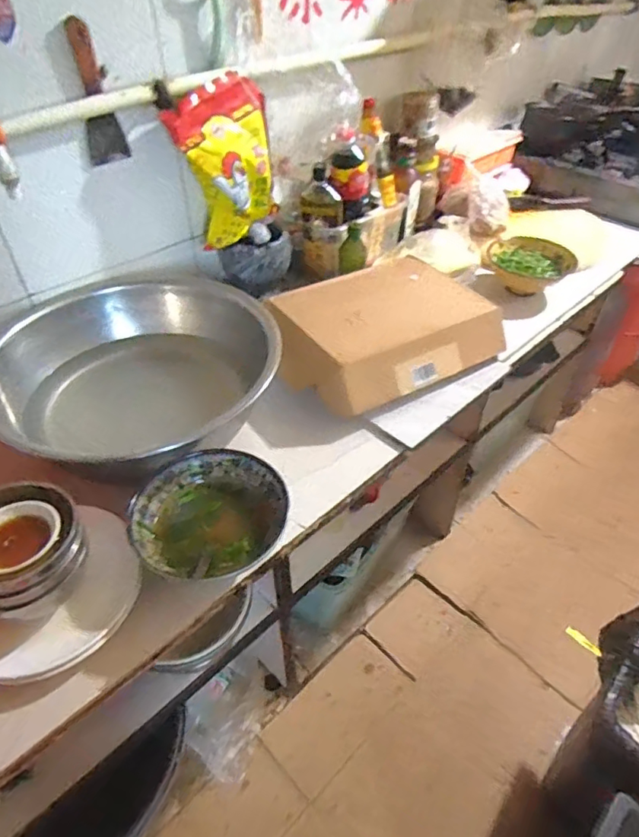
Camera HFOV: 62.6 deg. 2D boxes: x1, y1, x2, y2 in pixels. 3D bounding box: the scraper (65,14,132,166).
[{"bbox_3d":[-0.358,-0.518,0.845,0.065,0.195,0.011,-31,51,-29],"label":"scraper"}]

